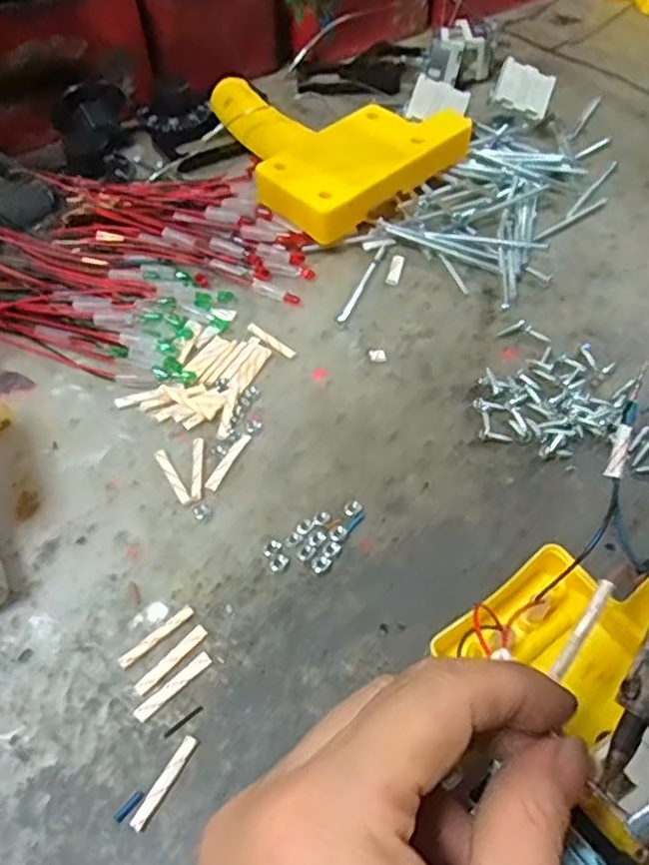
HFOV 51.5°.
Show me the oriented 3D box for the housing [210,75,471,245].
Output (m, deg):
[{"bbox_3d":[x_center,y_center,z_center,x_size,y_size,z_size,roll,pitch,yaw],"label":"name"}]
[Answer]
[{"bbox_3d":[-0.009,-0.185,0.420,0.153,0.034,0.121,38,61,24],"label":"housing"}]

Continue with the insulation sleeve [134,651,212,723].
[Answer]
[{"bbox_3d":[-0.052,0.087,0.231,0.030,0.004,0.005,-37,62,-26],"label":"insulation sleeve"}]

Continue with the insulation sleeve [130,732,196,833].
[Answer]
[{"bbox_3d":[-0.051,0.110,0.214,0.005,0.004,0.030,25,56,17],"label":"insulation sleeve"}]

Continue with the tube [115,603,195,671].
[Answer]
[{"bbox_3d":[-0.060,0.073,0.242,0.031,0.004,0.005,-37,62,-26],"label":"tube"}]

